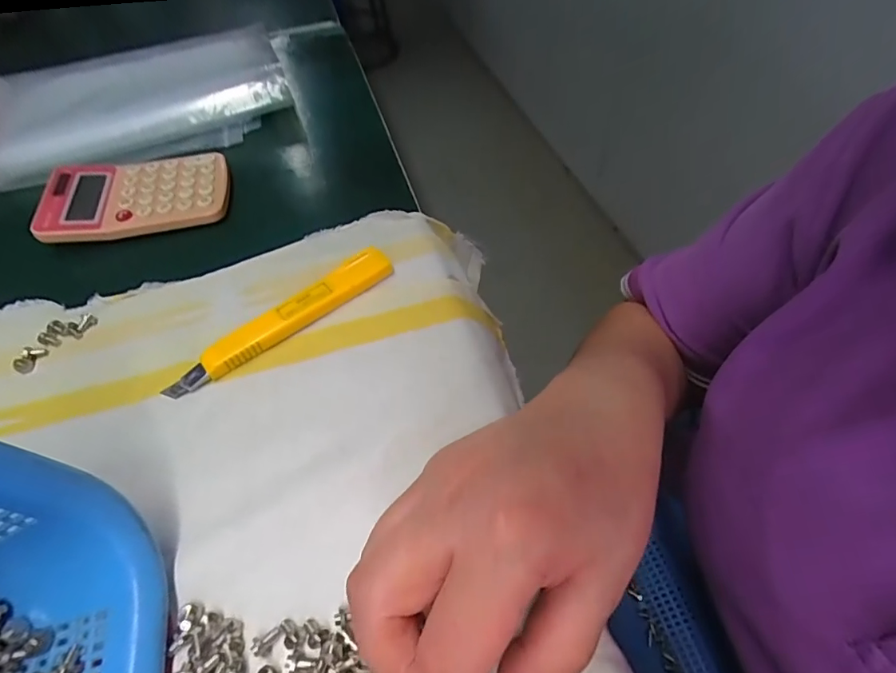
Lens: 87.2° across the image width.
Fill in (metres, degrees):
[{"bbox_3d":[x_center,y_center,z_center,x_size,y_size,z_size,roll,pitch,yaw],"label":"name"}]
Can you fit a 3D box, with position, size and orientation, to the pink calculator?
[{"bbox_3d":[-0.215,-0.099,0.328,0.114,0.016,0.075,-13,53,-6],"label":"pink calculator"}]

